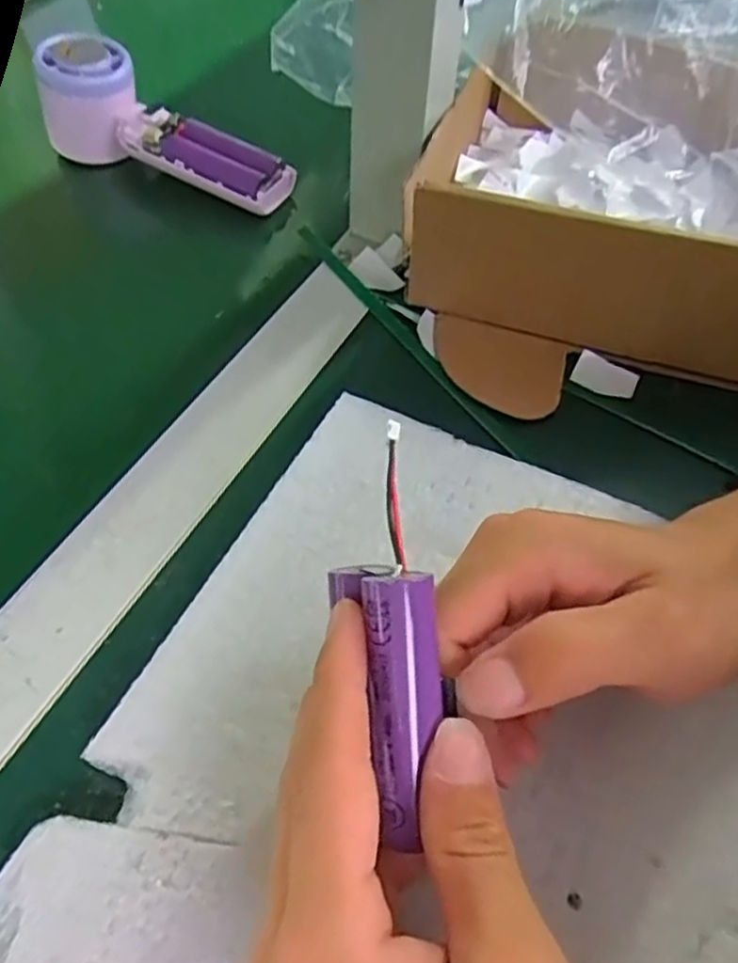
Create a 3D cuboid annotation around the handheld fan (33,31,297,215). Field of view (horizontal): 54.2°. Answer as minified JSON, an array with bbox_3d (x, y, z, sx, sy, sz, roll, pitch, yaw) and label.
[{"bbox_3d":[-0.123,-0.209,0.440,0.159,0.054,0.045,26,56,3],"label":"handheld fan"}]

